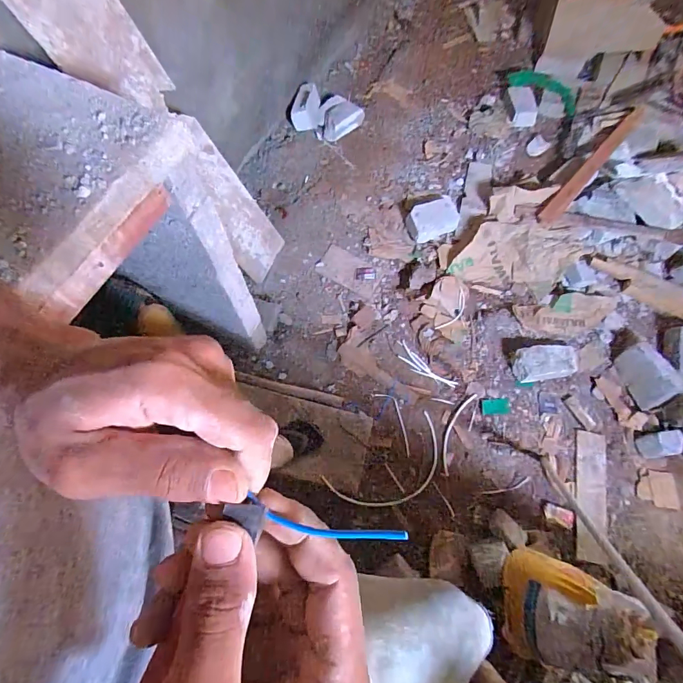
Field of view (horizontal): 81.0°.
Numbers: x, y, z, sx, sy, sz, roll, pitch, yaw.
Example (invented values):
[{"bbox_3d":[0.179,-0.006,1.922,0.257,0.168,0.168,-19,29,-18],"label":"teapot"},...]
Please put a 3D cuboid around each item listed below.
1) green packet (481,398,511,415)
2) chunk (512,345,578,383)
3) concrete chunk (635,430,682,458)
[{"bbox_3d":[0.533,0.225,1.383,0.098,0.012,0.055,-1,68,-1],"label":"green packet"},{"bbox_3d":[0.708,0.072,1.391,0.204,0.050,0.123,-5,68,-2],"label":"chunk"},{"bbox_3d":[1.010,0.327,1.267,0.111,0.068,0.077,-8,68,-4],"label":"concrete chunk"}]

